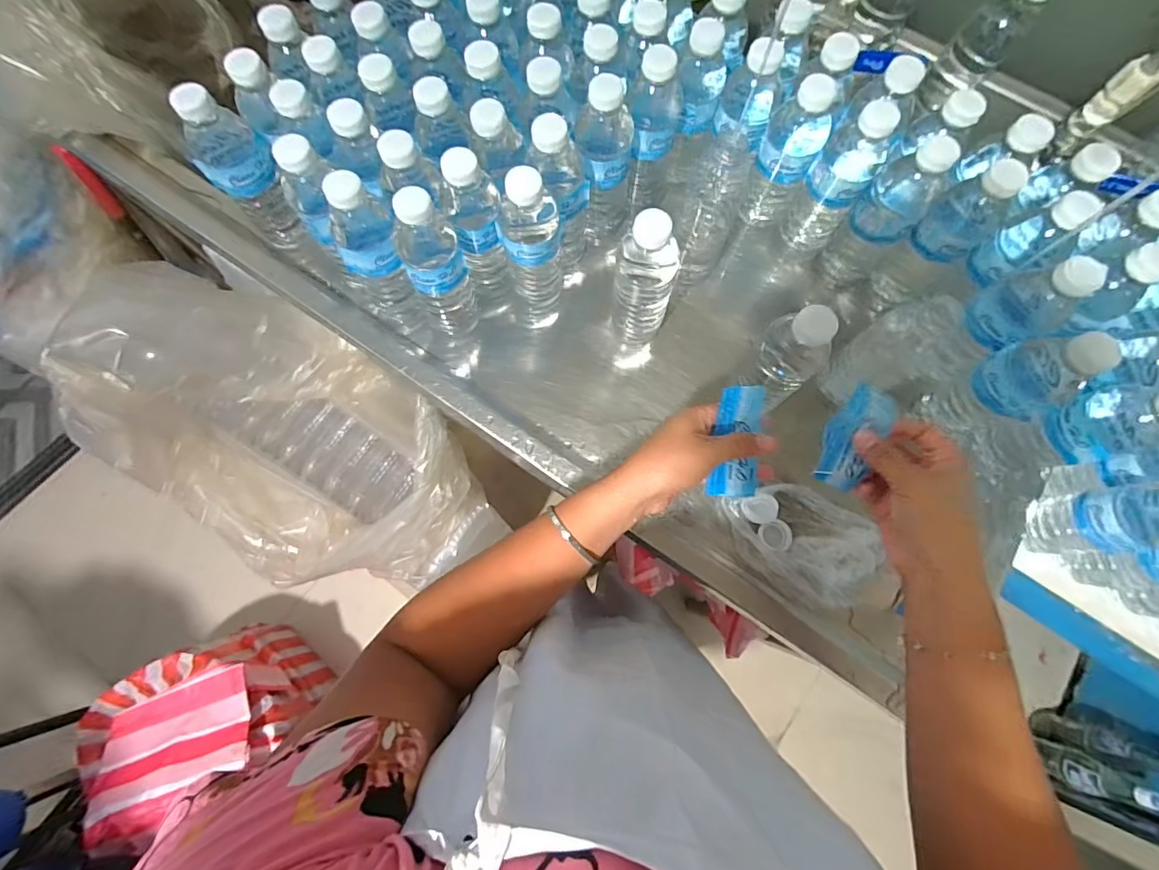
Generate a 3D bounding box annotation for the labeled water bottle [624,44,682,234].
[{"bbox_3d":[0.078,-0.308,0.530,0.052,0.196,0.054,19,75,4],"label":"labeled water bottle"}]

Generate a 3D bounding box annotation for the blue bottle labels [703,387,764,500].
[{"bbox_3d":[0.133,0.006,0.409,0.040,0.015,0.093,5,95,0],"label":"blue bottle labels"}]

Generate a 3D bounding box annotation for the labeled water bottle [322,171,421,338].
[{"bbox_3d":[-0.208,-0.180,0.488,0.069,0.183,0.077,-31,78,-9],"label":"labeled water bottle"}]

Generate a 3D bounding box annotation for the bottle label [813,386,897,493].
[{"bbox_3d":[0.220,-0.001,0.390,0.040,0.012,0.090,32,83,7],"label":"bottle label"}]

